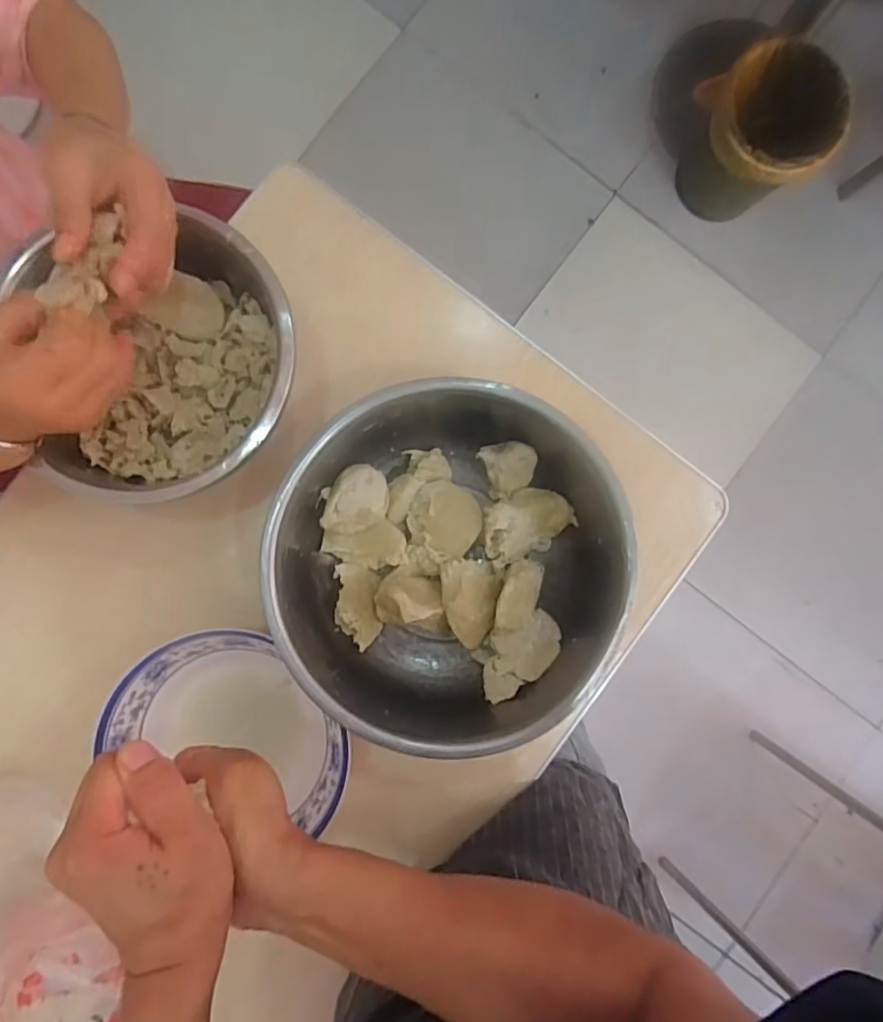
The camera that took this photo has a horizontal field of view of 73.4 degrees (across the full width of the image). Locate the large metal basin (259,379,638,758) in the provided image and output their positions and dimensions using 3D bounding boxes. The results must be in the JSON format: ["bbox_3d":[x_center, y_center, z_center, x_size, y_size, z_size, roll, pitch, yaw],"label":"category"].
[{"bbox_3d":[0.002,0.049,0.496,0.268,0.098,0.257,0,88,-3],"label":"large metal basin"}]

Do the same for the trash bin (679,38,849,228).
[{"bbox_3d":[0.603,-0.727,1.150,0.230,0.276,0.218,0,88,-3],"label":"trash bin"}]

